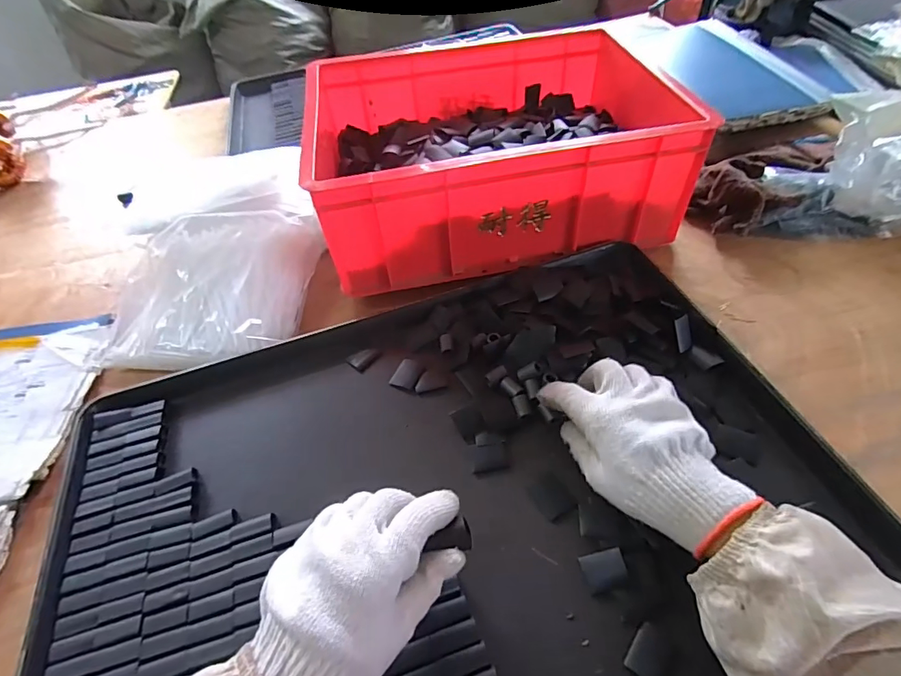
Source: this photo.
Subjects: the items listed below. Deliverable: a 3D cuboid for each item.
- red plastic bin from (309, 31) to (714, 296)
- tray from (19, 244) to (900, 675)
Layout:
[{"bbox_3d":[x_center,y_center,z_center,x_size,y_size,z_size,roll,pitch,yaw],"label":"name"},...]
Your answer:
[{"bbox_3d":[0.046,-0.231,0.592,0.398,0.145,0.296,-12,49,-3],"label":"red plastic bin"},{"bbox_3d":[-0.019,0.106,0.391,0.586,0.043,0.406,-16,46,-9],"label":"tray"}]

